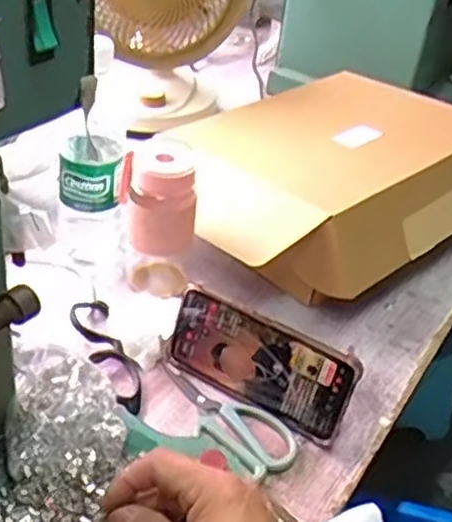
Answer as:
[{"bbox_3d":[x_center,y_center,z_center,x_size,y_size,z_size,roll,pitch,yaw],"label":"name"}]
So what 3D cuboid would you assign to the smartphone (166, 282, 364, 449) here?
[{"bbox_3d":[0.027,0.084,0.603,0.165,0.081,0.007,27,21,21],"label":"smartphone"}]

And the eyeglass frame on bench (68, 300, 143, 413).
[{"bbox_3d":[-0.106,0.076,0.637,0.043,0.020,0.144,-13,41,-24],"label":"eyeglass frame on bench"}]

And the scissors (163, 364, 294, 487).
[{"bbox_3d":[0.000,0.127,0.602,0.056,0.010,0.142,-25,47,-35],"label":"scissors"}]

